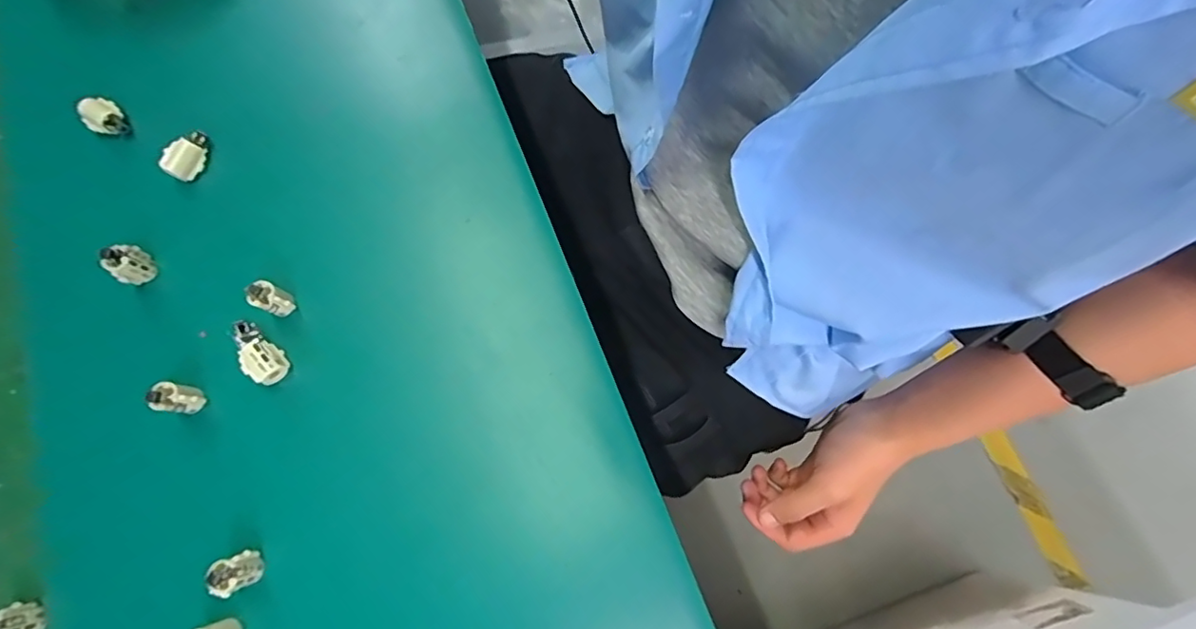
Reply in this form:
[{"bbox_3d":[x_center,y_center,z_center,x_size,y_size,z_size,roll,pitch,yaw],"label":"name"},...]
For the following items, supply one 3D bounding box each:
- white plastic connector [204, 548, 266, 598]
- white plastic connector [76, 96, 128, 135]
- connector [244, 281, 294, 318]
[{"bbox_3d":[-0.171,0.122,0.260,0.013,0.024,0.016,-25,74,-6],"label":"white plastic connector"},{"bbox_3d":[-0.308,-0.123,0.343,0.027,0.012,0.020,33,81,11],"label":"white plastic connector"},{"bbox_3d":[-0.176,-0.008,0.296,0.014,0.022,0.014,0,73,1],"label":"connector"}]

